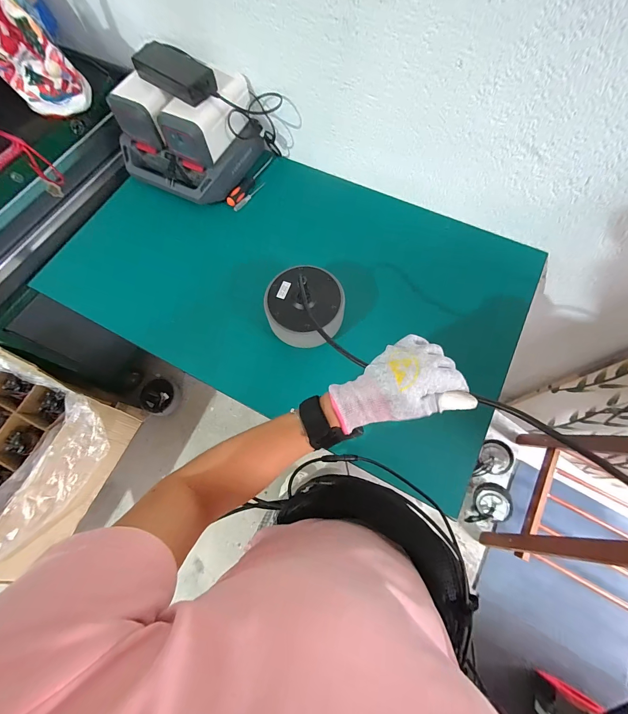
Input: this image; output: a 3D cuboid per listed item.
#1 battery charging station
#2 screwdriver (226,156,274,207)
[{"bbox_3d":[-0.291,-0.530,0.724,0.283,0.175,0.247,26,72,11],"label":"battery charging station"},{"bbox_3d":[-0.152,-0.441,0.779,0.025,0.022,0.182,32,73,13],"label":"screwdriver"}]

